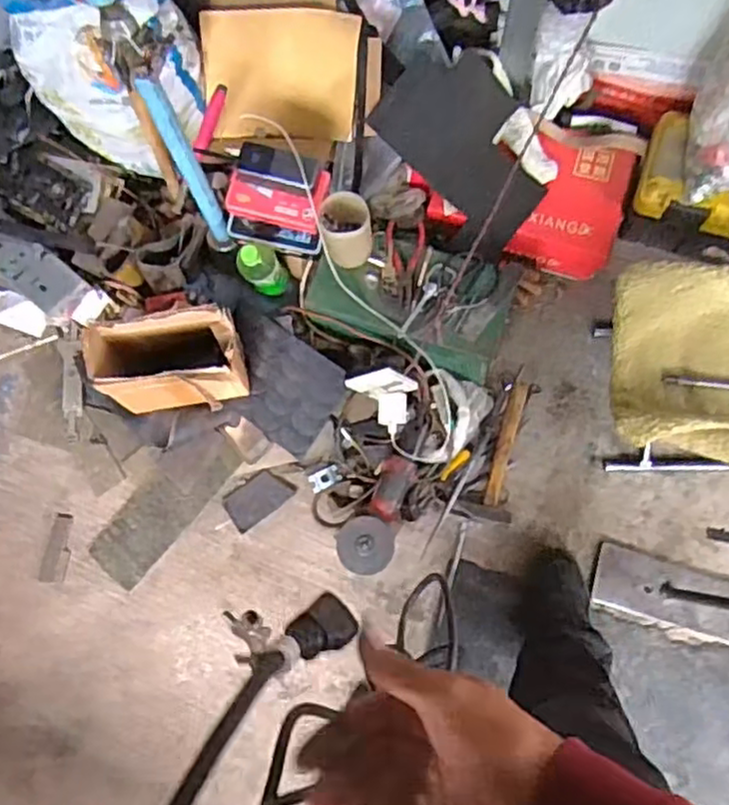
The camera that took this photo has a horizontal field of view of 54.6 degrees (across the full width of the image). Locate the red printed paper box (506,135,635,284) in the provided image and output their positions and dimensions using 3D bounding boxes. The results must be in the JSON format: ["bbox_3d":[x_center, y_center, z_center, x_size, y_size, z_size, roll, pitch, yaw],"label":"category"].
[{"bbox_3d":[0.366,-0.338,1.226,0.163,0.065,0.229,15,104,-14],"label":"red printed paper box"}]

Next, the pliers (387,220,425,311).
[{"bbox_3d":[0.065,-0.233,1.134,0.061,0.032,0.167,2,74,3],"label":"pliers"}]

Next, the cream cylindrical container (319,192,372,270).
[{"bbox_3d":[-0.027,-0.263,1.088,0.077,0.086,0.083,-1,74,2],"label":"cream cylindrical container"}]

